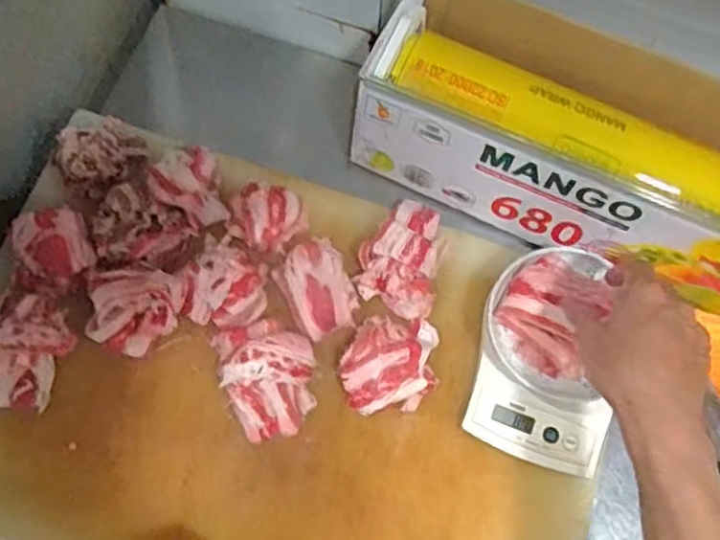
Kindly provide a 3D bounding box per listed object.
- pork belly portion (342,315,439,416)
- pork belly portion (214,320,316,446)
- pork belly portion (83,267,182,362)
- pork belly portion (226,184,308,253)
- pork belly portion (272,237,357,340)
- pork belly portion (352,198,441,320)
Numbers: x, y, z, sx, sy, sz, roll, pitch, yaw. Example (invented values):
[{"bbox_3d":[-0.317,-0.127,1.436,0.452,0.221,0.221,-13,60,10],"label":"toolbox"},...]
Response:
[{"bbox_3d":[0.027,0.083,0.596,0.083,0.036,0.087,1,70,-2],"label":"pork belly portion"},{"bbox_3d":[-0.080,0.094,0.592,0.080,0.029,0.103,-14,71,-7],"label":"pork belly portion"},{"bbox_3d":[-0.205,0.034,0.599,0.079,0.036,0.079,19,71,5],"label":"pork belly portion"},{"bbox_3d":[-0.088,-0.052,0.625,0.064,0.029,0.065,-40,76,-14],"label":"pork belly portion"},{"bbox_3d":[-0.039,0.015,0.608,0.059,0.024,0.085,-27,74,-11],"label":"pork belly portion"},{"bbox_3d":[0.042,-0.021,0.632,0.073,0.053,0.122,14,70,3],"label":"pork belly portion"}]

